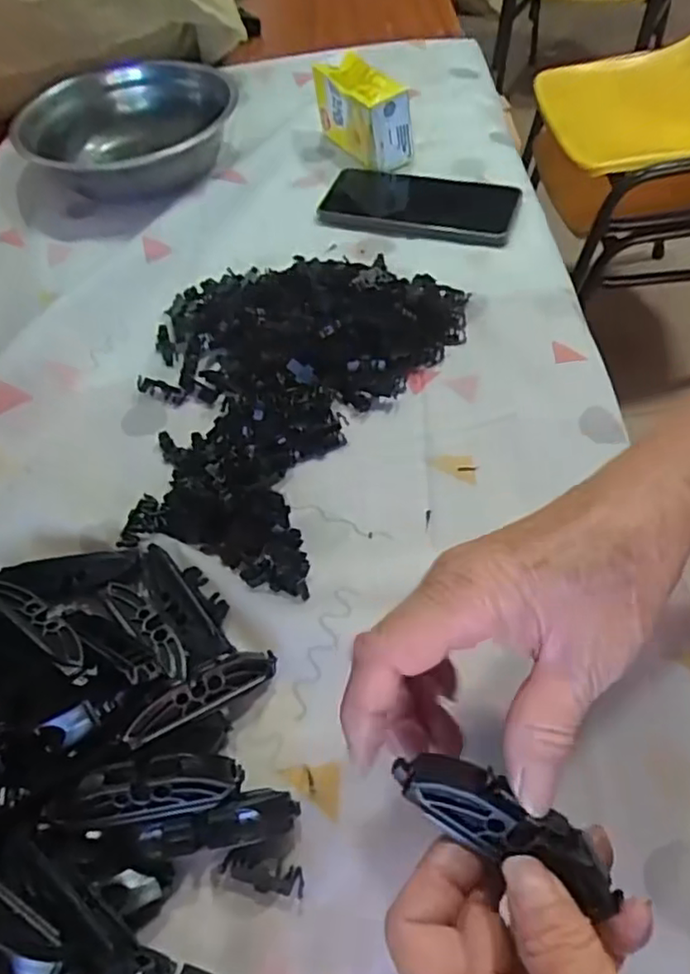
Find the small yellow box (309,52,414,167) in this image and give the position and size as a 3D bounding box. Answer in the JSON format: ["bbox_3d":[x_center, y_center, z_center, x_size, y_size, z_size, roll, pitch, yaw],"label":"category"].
[{"bbox_3d":[0.014,-0.355,0.613,0.041,0.070,0.115,-29,56,-16],"label":"small yellow box"}]

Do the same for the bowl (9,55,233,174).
[{"bbox_3d":[-0.216,-0.359,0.652,0.199,0.062,0.199,-2,53,3],"label":"bowl"}]

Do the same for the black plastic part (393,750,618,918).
[{"bbox_3d":[0.054,0.111,0.218,0.077,0.012,0.022,25,59,9],"label":"black plastic part"}]

